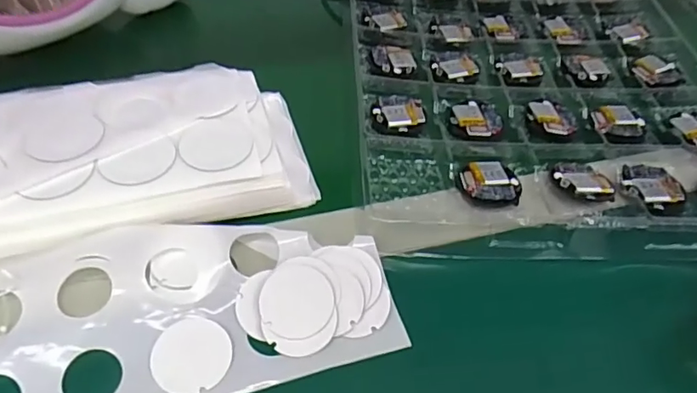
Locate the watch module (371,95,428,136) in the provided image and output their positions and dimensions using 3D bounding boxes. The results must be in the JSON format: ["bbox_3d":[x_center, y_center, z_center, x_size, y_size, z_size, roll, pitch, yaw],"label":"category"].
[{"bbox_3d":[0.038,-0.063,0.405,0.041,0.008,0.041,0,50,-4],"label":"watch module"}]

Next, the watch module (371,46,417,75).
[{"bbox_3d":[0.038,-0.116,0.451,0.037,0.005,0.037,3,50,-2],"label":"watch module"}]

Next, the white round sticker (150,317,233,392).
[{"bbox_3d":[-0.082,0.083,0.279,0.040,0.004,0.038,2,50,-3],"label":"white round sticker"}]

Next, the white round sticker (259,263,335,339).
[{"bbox_3d":[-0.029,0.057,0.299,0.040,0.005,0.041,3,50,-2],"label":"white round sticker"}]

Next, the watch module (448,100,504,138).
[{"bbox_3d":[0.098,-0.061,0.412,0.041,0.004,0.037,0,50,-5],"label":"watch module"}]

